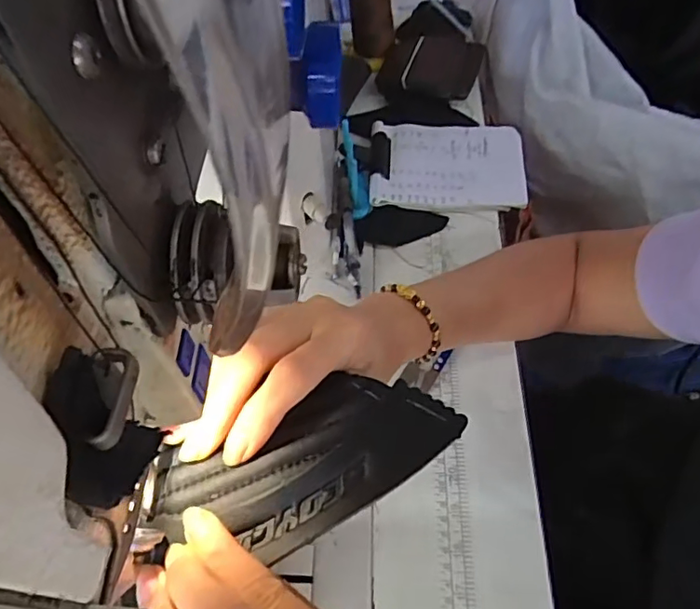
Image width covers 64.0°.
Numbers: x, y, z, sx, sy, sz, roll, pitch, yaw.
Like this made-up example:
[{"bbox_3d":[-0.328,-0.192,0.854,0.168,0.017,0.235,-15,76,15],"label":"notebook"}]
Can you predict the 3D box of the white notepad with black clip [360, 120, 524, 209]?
[{"bbox_3d":[0.094,-0.137,0.550,0.146,0.013,0.101,2,64,4],"label":"white notepad with black clip"}]

